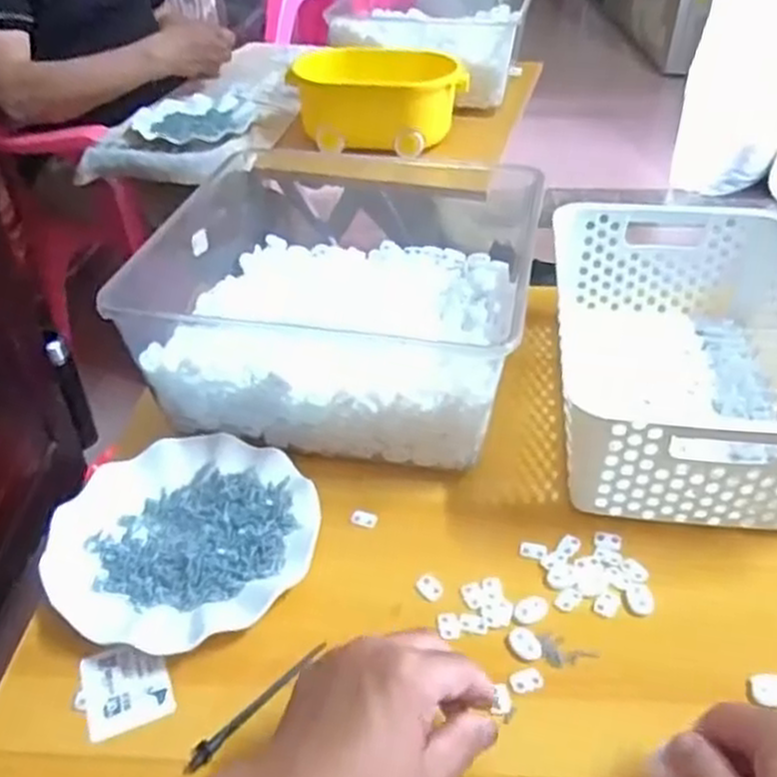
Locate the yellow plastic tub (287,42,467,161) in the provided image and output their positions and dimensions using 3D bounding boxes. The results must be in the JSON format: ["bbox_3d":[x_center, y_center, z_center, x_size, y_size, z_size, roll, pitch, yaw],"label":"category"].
[{"bbox_3d":[-0.020,-0.411,1.118,0.248,0.110,0.108,9,39,12],"label":"yellow plastic tub"}]

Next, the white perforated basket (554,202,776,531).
[{"bbox_3d":[0.245,-0.030,0.641,0.210,0.111,0.308,6,39,9],"label":"white perforated basket"}]

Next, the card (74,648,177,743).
[{"bbox_3d":[-0.161,0.183,0.477,0.053,0.006,0.056,-13,41,-19],"label":"card"}]

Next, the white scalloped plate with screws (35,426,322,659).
[{"bbox_3d":[-0.145,0.102,0.556,0.183,0.017,0.176,-1,38,1],"label":"white scalloped plate with screws"}]

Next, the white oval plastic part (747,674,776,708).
[{"bbox_3d":[0.225,0.178,0.460,0.024,0.009,0.018,9,39,12],"label":"white oval plastic part"}]

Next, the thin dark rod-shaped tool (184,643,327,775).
[{"bbox_3d":[-0.078,0.186,0.462,0.012,0.010,0.101,30,48,33],"label":"thin dark rod-shaped tool"}]

